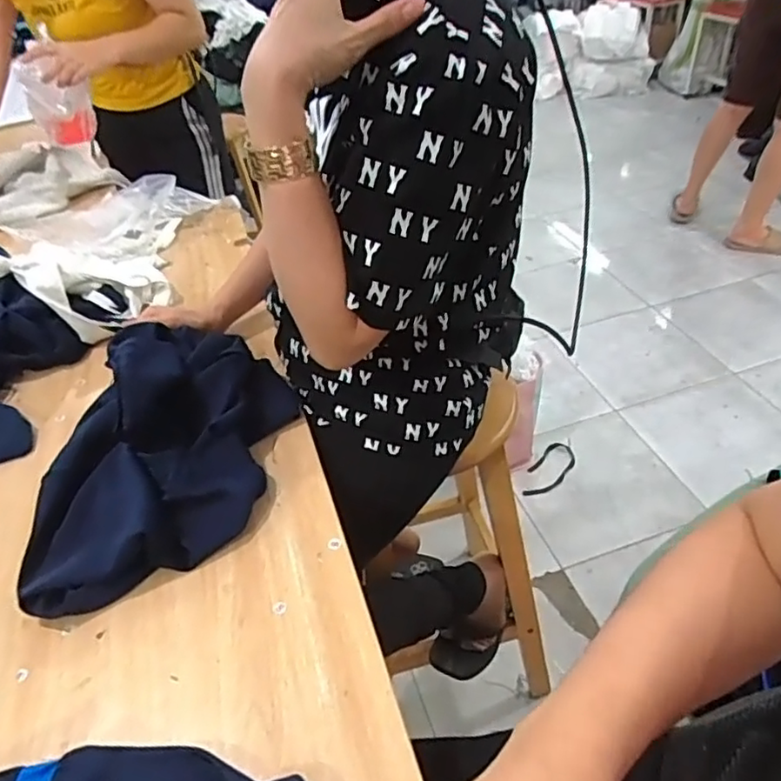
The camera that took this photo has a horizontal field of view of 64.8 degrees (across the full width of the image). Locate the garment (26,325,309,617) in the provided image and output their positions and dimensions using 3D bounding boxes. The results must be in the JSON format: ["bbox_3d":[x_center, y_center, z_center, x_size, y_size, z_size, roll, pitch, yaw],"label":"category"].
[{"bbox_3d":[-0.226,0.050,0.610,0.187,0.125,0.319,3,42,11],"label":"garment"}]

